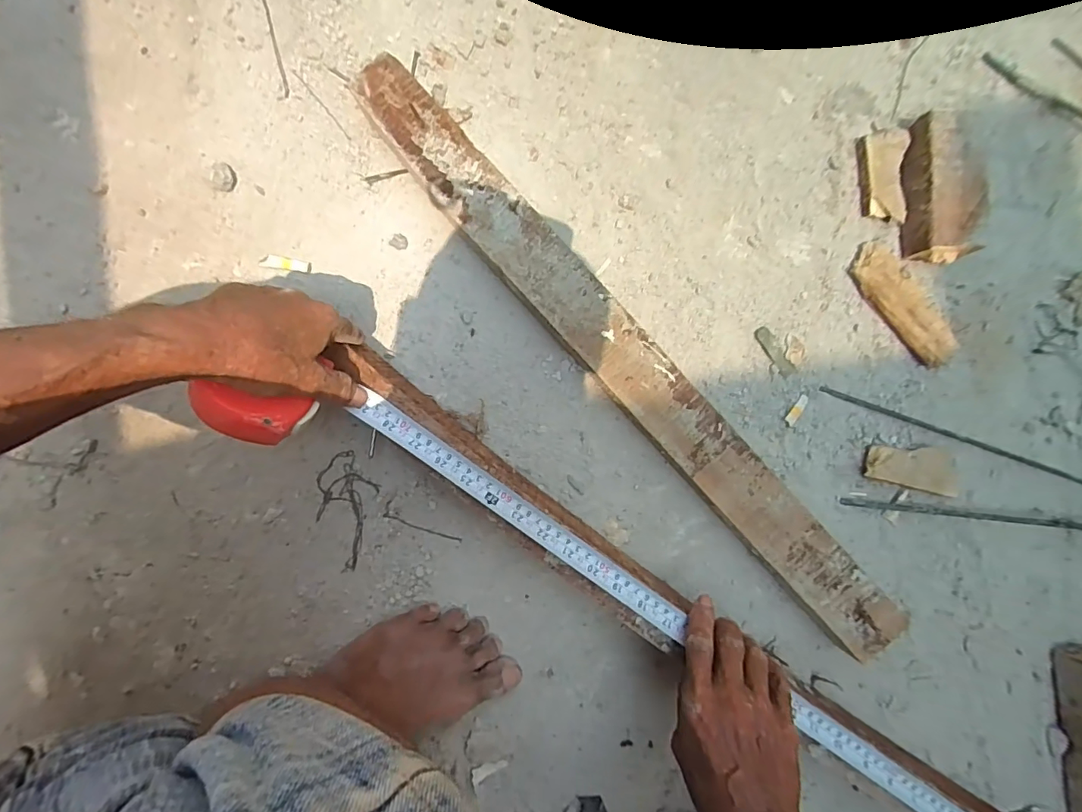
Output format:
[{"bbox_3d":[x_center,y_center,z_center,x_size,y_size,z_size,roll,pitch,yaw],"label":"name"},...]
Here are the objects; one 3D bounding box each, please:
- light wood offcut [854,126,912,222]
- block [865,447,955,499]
[{"bbox_3d":[0.345,-0.231,0.482,0.040,0.020,0.089,-3,87,-4],"label":"light wood offcut"},{"bbox_3d":[0.370,0.061,0.475,0.112,0.015,0.042,10,86,-20],"label":"block"}]

